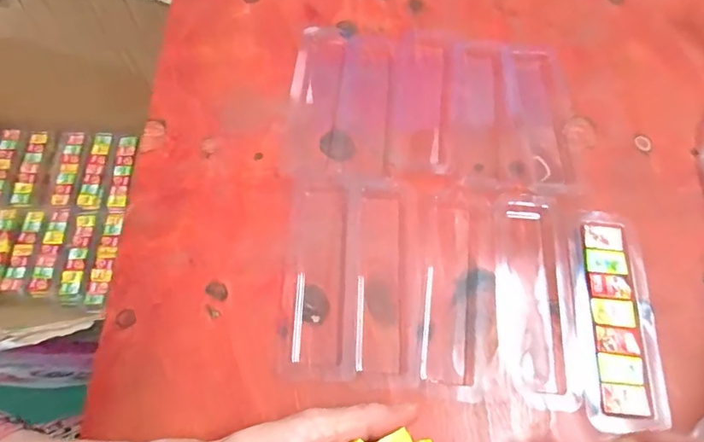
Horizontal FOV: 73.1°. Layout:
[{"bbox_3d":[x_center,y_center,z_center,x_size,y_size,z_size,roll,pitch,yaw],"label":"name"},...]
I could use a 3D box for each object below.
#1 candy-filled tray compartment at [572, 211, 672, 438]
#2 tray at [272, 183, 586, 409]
[{"bbox_3d":[0.165,0.060,0.298,0.047,0.010,0.135,7,64,2],"label":"candy-filled tray compartment"},{"bbox_3d":[0.048,0.038,0.306,0.176,0.008,0.137,4,64,0],"label":"tray"}]

